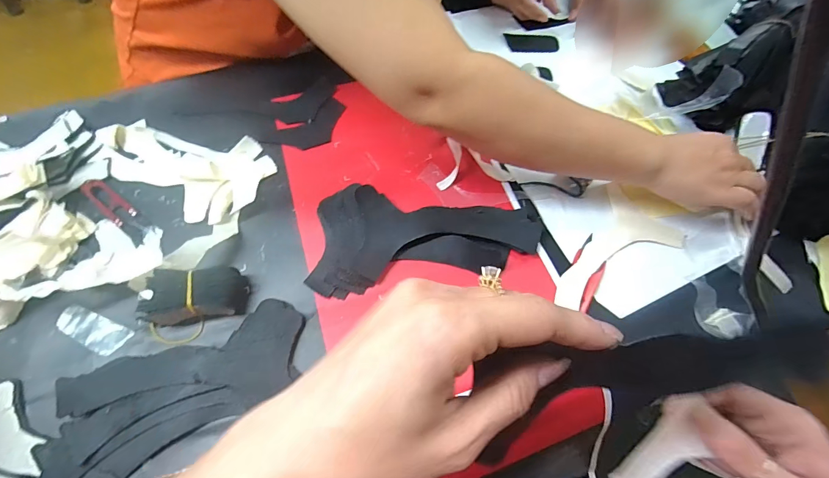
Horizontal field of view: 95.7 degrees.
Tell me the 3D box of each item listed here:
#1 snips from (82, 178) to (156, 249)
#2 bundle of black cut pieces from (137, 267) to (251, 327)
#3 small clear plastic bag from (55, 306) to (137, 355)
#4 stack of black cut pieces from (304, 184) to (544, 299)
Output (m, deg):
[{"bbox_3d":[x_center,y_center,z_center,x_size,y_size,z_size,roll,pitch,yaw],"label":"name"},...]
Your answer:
[{"bbox_3d":[-0.303,-0.030,0.383,0.092,0.008,0.024,37,71,13],"label":"snips"},{"bbox_3d":[-0.199,0.050,0.341,0.079,0.033,0.043,-7,67,-4],"label":"bundle of black cut pieces"},{"bbox_3d":[-0.293,0.083,0.341,0.067,0.005,0.026,21,68,7],"label":"small clear plastic bag"},{"bbox_3d":[0.013,0.006,0.372,0.219,0.022,0.105,5,67,0],"label":"stack of black cut pieces"}]

